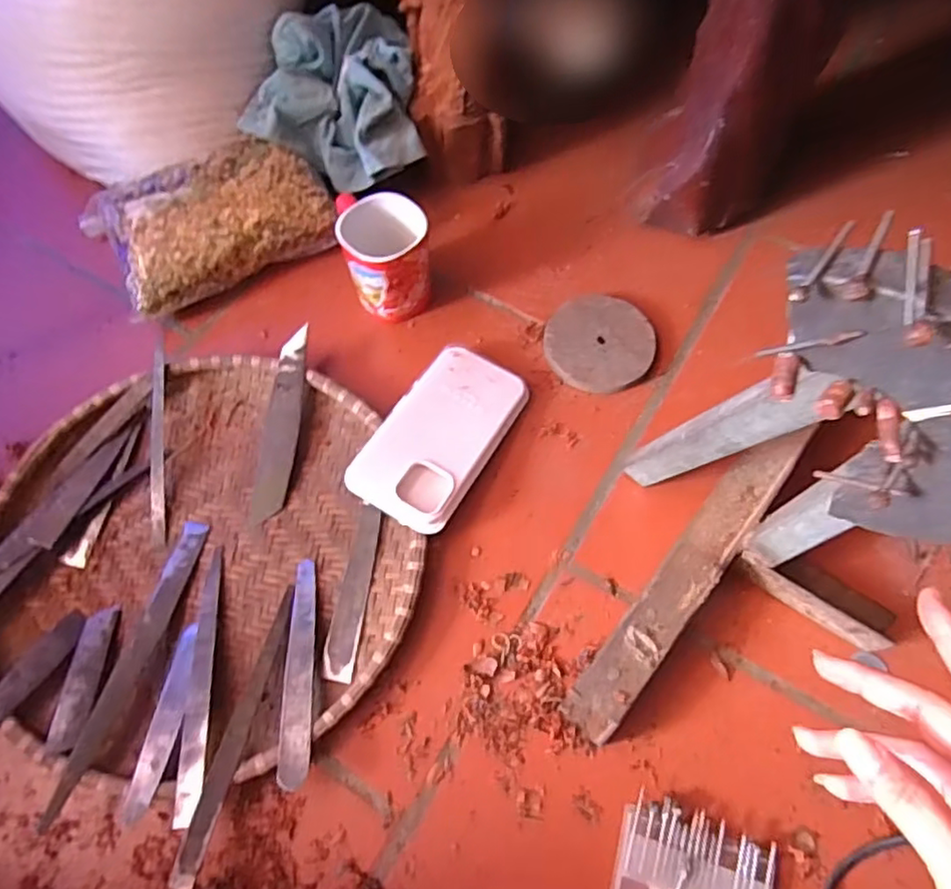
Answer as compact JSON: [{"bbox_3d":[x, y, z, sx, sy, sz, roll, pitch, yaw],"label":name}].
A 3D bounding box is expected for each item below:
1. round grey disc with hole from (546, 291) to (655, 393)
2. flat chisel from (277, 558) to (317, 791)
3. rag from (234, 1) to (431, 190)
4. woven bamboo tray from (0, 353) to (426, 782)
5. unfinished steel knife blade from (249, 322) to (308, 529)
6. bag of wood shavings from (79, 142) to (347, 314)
[{"bbox_3d":[0.116,-0.096,0.592,0.101,0.016,0.100,-1,64,2],"label":"round grey disc with hole"},{"bbox_3d":[-0.129,0.161,0.464,0.022,0.008,0.158,-5,56,-4],"label":"flat chisel"},{"bbox_3d":[-0.148,-0.348,0.638,0.175,0.083,0.198,-8,64,-1],"label":"rag"},{"bbox_3d":[-0.220,0.078,0.510,0.316,0.032,0.334,-18,65,-6],"label":"woven bamboo tray"},{"bbox_3d":[-0.169,-0.019,0.551,0.033,0.008,0.175,0,74,9],"label":"unfinished steel knife blade"},{"bbox_3d":[-0.255,-0.220,0.625,0.220,0.080,0.126,-27,66,-10],"label":"bag of wood shavings"}]

